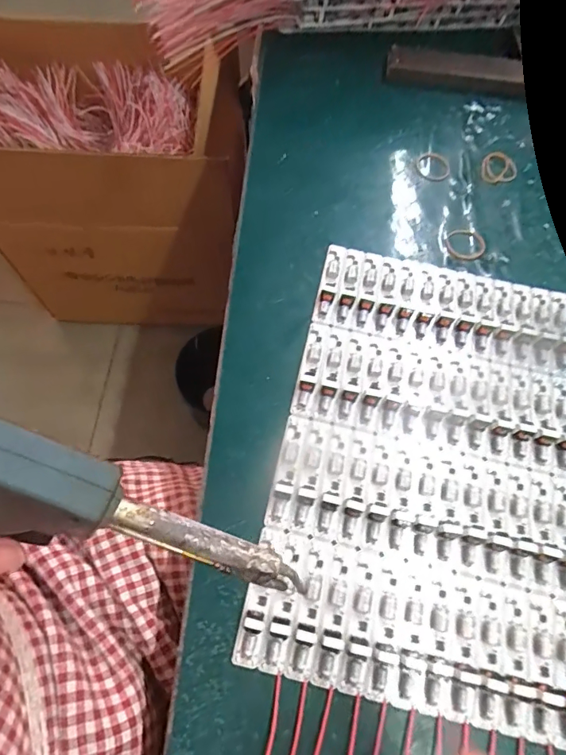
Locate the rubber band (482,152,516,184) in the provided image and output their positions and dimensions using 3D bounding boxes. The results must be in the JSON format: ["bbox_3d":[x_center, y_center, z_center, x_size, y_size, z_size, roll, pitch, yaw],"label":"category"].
[{"bbox_3d":[0.196,-0.192,0.413,0.032,0.004,0.037,4,67,0],"label":"rubber band"}]

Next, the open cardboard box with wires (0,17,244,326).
[{"bbox_3d":[-0.368,-0.364,0.938,0.519,0.480,0.333,-1,66,-1],"label":"open cardboard box with wires"}]

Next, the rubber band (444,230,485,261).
[{"bbox_3d":[0.150,-0.110,0.374,0.035,0.004,0.029,-14,68,-8],"label":"rubber band"}]

